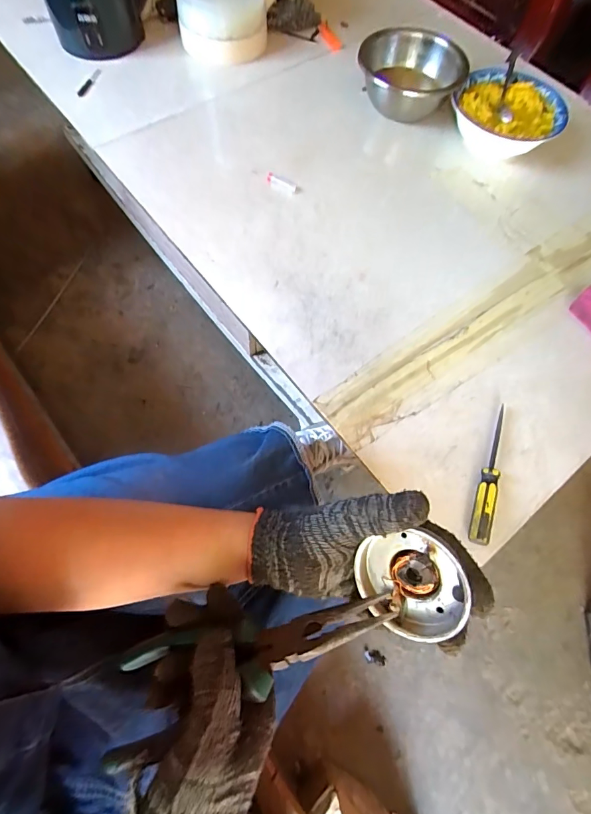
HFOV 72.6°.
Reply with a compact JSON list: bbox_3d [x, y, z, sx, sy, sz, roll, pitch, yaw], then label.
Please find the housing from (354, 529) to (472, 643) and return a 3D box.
[{"bbox_3d":[0.080,0.114,0.264,0.069,0.030,0.064,-25,81,34],"label":"housing"}]

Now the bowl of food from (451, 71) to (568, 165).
[{"bbox_3d":[0.331,-0.453,0.636,0.163,0.057,0.132,34,71,13],"label":"bowl of food"}]

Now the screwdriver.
[{"bbox_3d":[0.216,0.071,0.445,0.020,0.021,0.163,22,67,5],"label":"screwdriver"}]

